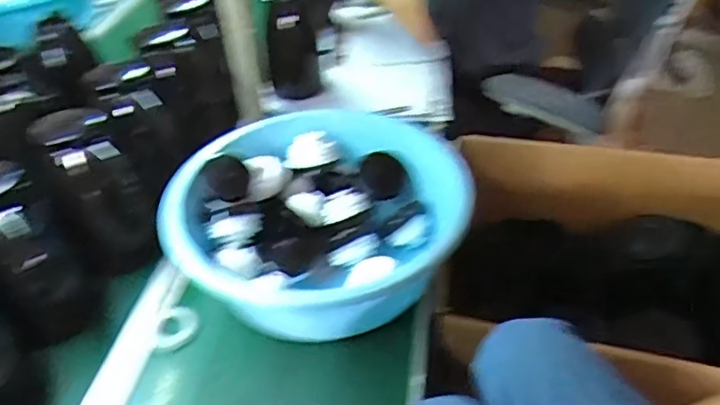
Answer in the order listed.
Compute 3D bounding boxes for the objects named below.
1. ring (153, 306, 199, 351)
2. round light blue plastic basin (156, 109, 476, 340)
[{"bbox_3d":[-0.231,0.157,0.727,0.057,0.009,0.059,-3,39,3],"label":"ring"},{"bbox_3d":[-0.038,0.023,0.757,0.343,0.127,0.368,-3,39,3],"label":"round light blue plastic basin"}]

